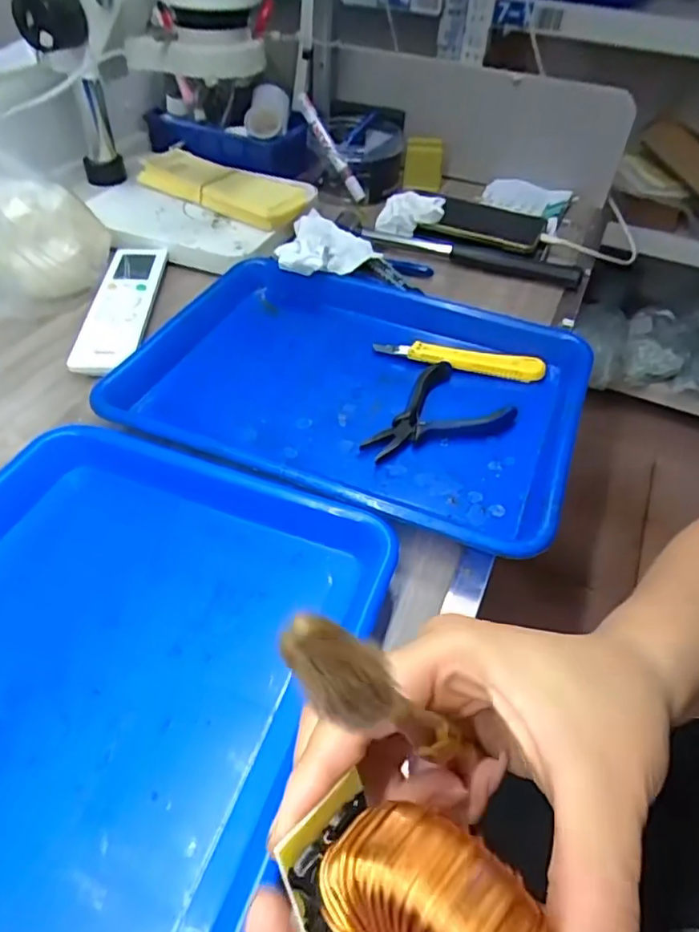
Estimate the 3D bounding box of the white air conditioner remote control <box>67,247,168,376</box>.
[{"bbox_3d":[-0.202,-0.145,0.528,0.054,0.019,0.193,-2,48,-5],"label":"white air conditioner remote control"}]

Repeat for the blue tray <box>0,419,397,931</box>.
[{"bbox_3d":[-0.140,0.109,0.287,0.257,0.029,0.302,17,49,12],"label":"blue tray"}]

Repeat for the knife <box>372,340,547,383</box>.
[{"bbox_3d":[0.092,-0.091,0.497,0.141,0.015,0.023,8,48,4],"label":"knife"}]

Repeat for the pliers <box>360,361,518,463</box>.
[{"bbox_3d":[0.059,-0.037,0.443,0.113,0.015,0.080,-31,56,-27],"label":"pliers"}]

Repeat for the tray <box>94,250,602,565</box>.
[{"bbox_3d":[0.009,-0.066,0.455,0.321,0.033,0.243,18,49,13],"label":"tray"}]

